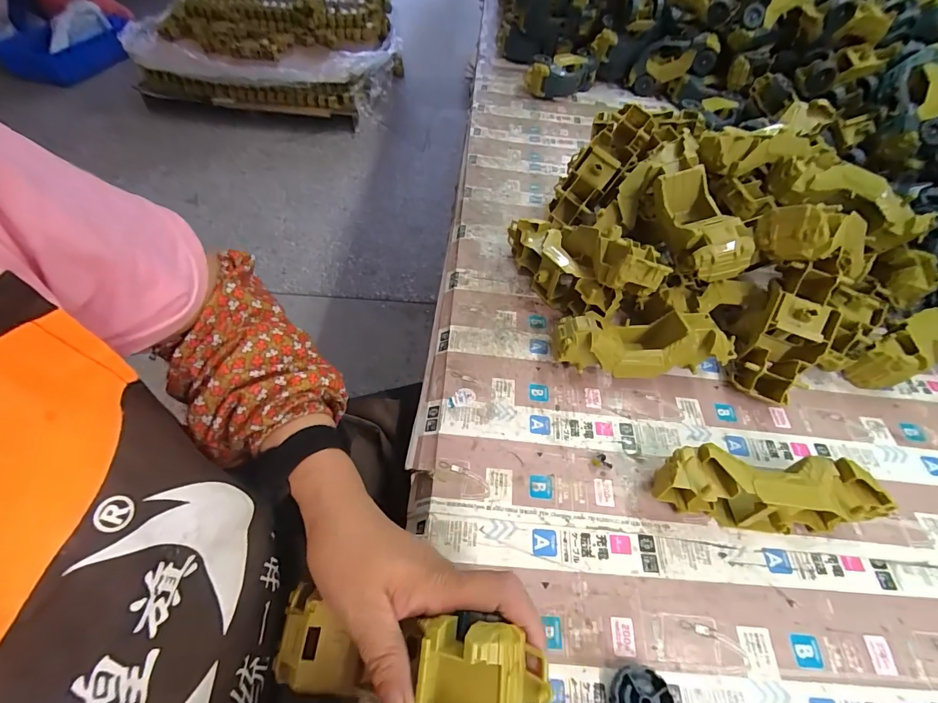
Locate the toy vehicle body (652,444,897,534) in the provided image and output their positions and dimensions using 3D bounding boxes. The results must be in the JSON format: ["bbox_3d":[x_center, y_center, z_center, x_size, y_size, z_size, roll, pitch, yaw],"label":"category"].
[{"bbox_3d":[0.238,0.116,0.323,0.168,0.058,0.051,6,54,1],"label":"toy vehicle body"}]

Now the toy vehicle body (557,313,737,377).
[{"bbox_3d":[0.175,-0.006,0.404,0.168,0.063,0.061,4,54,0],"label":"toy vehicle body"}]

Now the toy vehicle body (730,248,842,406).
[{"bbox_3d":[0.323,-0.021,0.399,0.060,0.046,0.153,25,89,15],"label":"toy vehicle body"}]

